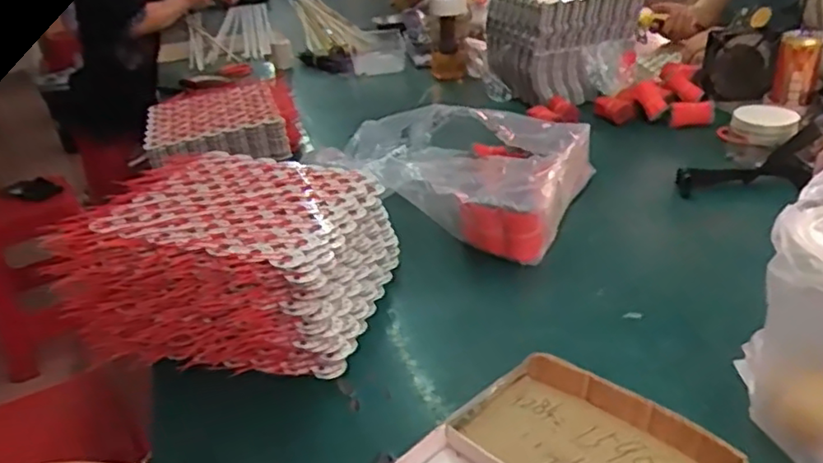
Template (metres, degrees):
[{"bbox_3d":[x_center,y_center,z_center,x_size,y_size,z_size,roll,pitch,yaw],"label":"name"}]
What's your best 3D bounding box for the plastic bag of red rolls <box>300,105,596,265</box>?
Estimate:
[{"bbox_3d":[0.044,-0.090,0.897,0.374,0.114,0.315,8,32,21],"label":"plastic bag of red rolls"}]

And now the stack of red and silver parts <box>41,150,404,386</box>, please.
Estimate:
[{"bbox_3d":[-0.173,0.029,0.687,0.256,0.136,0.243,4,31,16],"label":"stack of red and silver parts"}]

